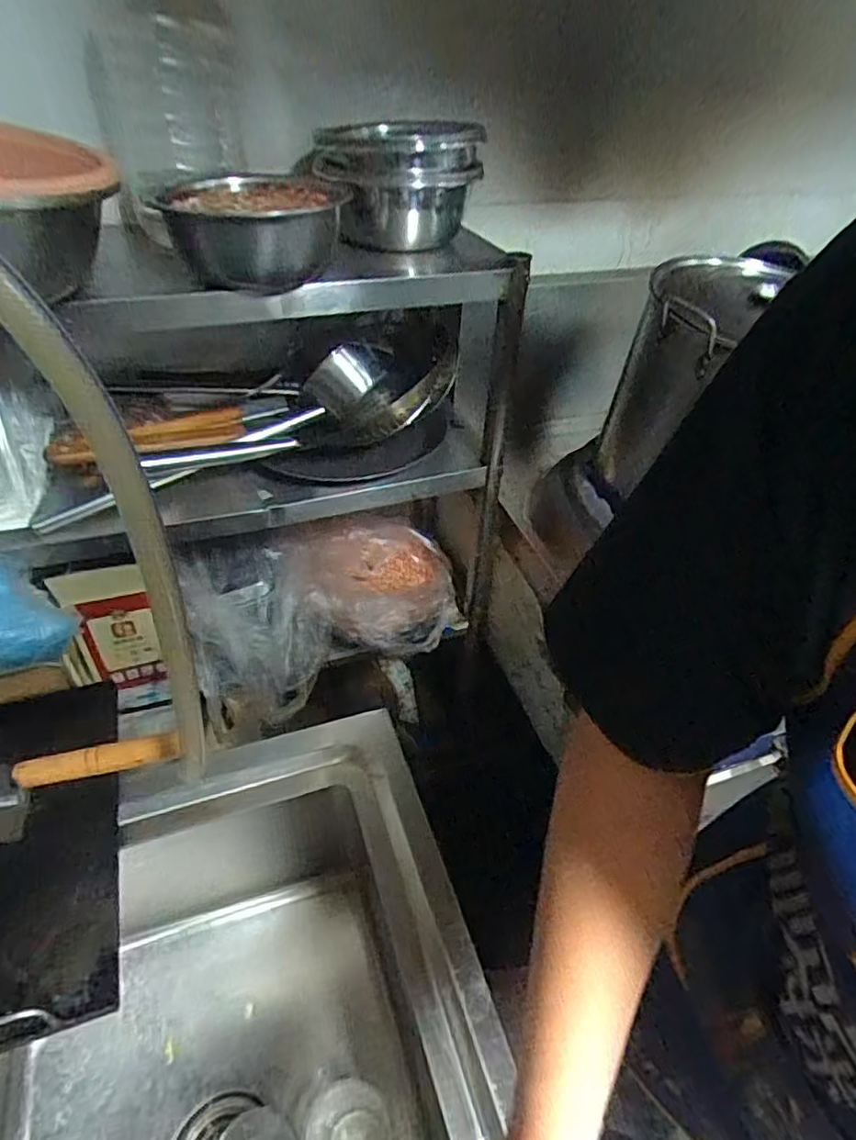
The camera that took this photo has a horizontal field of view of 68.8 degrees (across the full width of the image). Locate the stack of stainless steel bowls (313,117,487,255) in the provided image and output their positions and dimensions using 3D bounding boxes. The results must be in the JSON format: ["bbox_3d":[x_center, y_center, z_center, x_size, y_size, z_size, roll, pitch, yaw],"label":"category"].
[{"bbox_3d":[-0.039,-0.525,0.853,0.214,0.135,0.213,0,42,-5],"label":"stack of stainless steel bowls"}]

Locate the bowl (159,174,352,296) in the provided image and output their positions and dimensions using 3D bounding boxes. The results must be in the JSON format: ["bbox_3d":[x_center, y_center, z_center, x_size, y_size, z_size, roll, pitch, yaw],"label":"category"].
[{"bbox_3d":[-0.192,-0.387,0.728,0.195,0.088,0.228,-7,43,-12],"label":"bowl"}]

